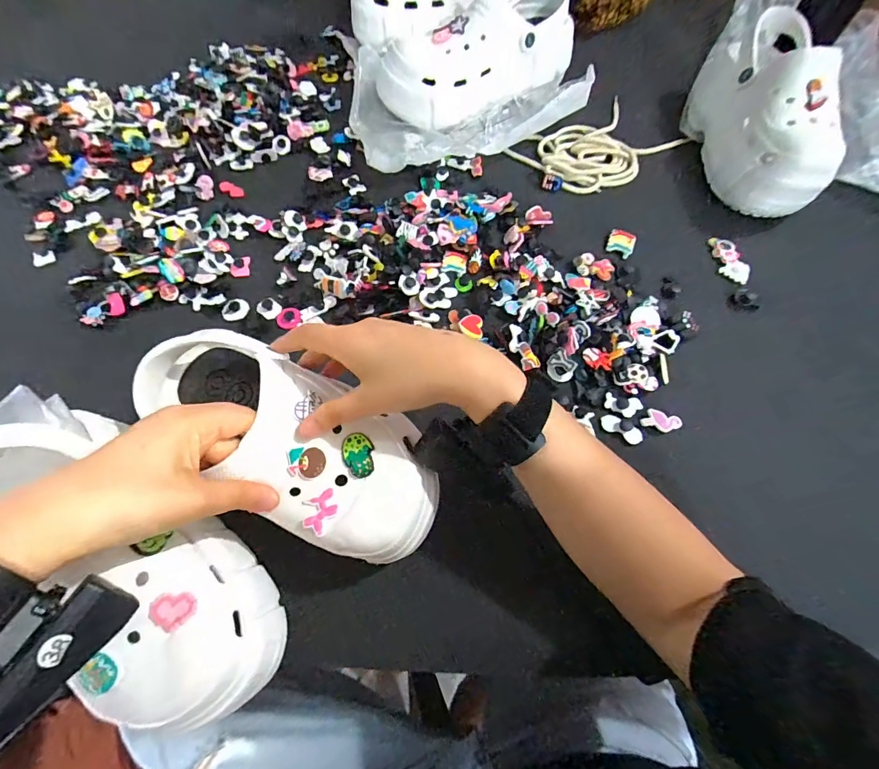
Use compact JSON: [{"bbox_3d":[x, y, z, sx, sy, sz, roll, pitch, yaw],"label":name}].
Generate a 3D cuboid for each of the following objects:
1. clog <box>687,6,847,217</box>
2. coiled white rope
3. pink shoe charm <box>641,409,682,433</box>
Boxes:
[{"bbox_3d":[0.380,-0.314,0.477,0.100,0.115,0.239,3,66,1],"label":"clog"},{"bbox_3d":[0.207,-0.311,0.532,0.198,0.026,0.118,-33,70,-14],"label":"coiled white rope"},{"bbox_3d":[0.203,0.033,0.372,0.034,0.006,0.018,13,66,5],"label":"pink shoe charm"}]

